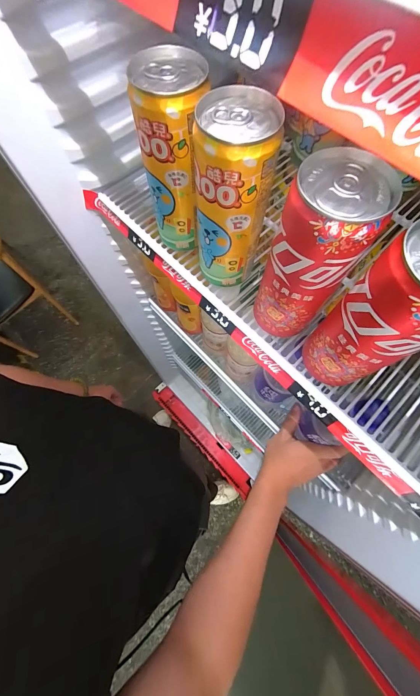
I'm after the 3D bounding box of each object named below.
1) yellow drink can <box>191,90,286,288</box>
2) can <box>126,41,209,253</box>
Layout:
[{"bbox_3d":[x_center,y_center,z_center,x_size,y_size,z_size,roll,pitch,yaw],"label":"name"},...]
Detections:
[{"bbox_3d":[0.018,-0.115,0.222,0.052,0.135,0.055,0,70,1],"label":"yellow drink can"},{"bbox_3d":[-0.029,-0.157,0.239,0.052,0.137,0.054,0,70,1],"label":"can"}]

